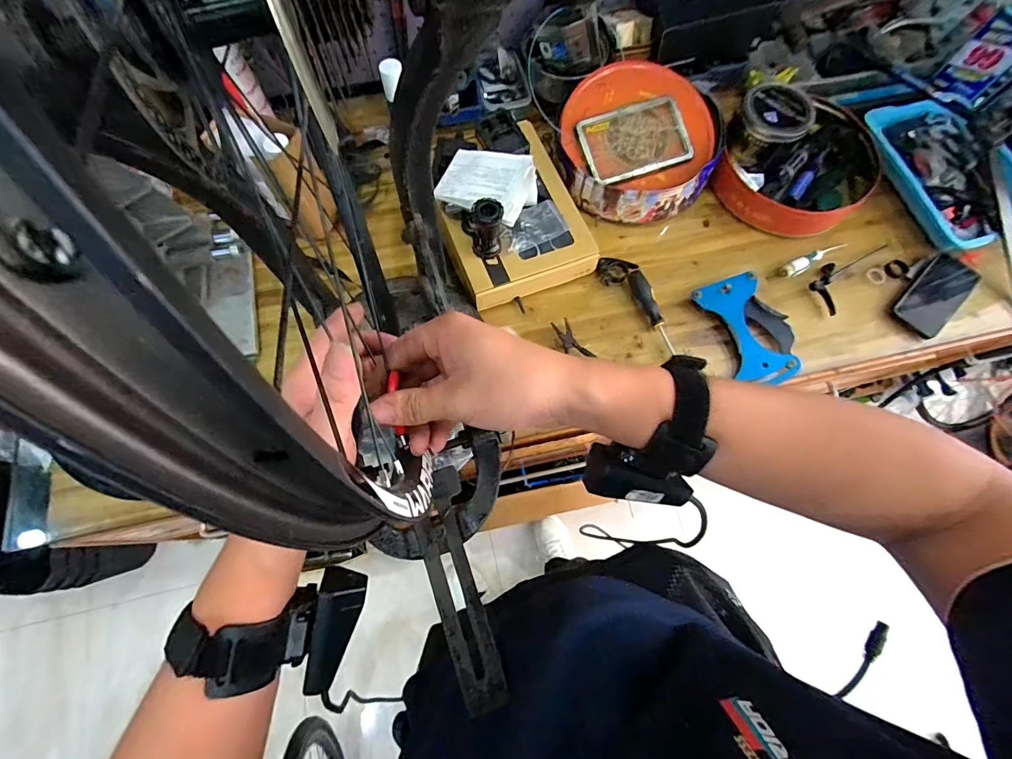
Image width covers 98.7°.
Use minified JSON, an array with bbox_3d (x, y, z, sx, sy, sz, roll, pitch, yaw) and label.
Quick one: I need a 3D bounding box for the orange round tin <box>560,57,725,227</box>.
[{"bbox_3d":[0.240,-0.424,0.780,0.286,0.104,0.259,7,71,2],"label":"orange round tin"}]

